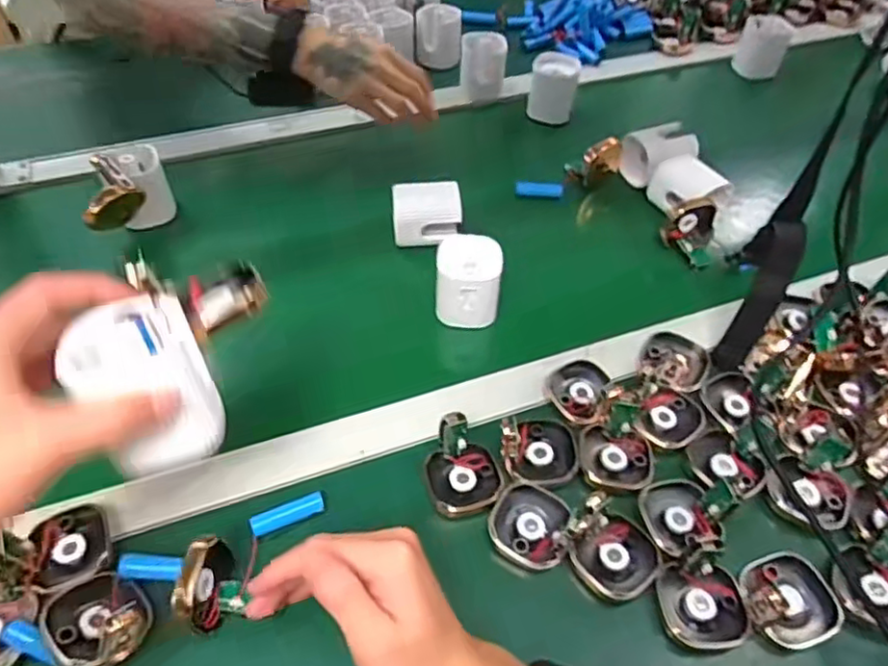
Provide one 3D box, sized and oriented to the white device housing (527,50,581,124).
[{"bbox_3d":[0.137,-0.306,0.797,0.059,0.074,0.048,12,49,8],"label":"white device housing"}]

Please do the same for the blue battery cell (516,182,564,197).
[{"bbox_3d":[0.105,-0.157,0.692,0.051,0.013,0.013,1,48,-2],"label":"blue battery cell"}]

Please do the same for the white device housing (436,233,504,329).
[{"bbox_3d":[0.022,-0.044,0.552,0.054,0.067,0.048,4,48,2],"label":"white device housing"}]

